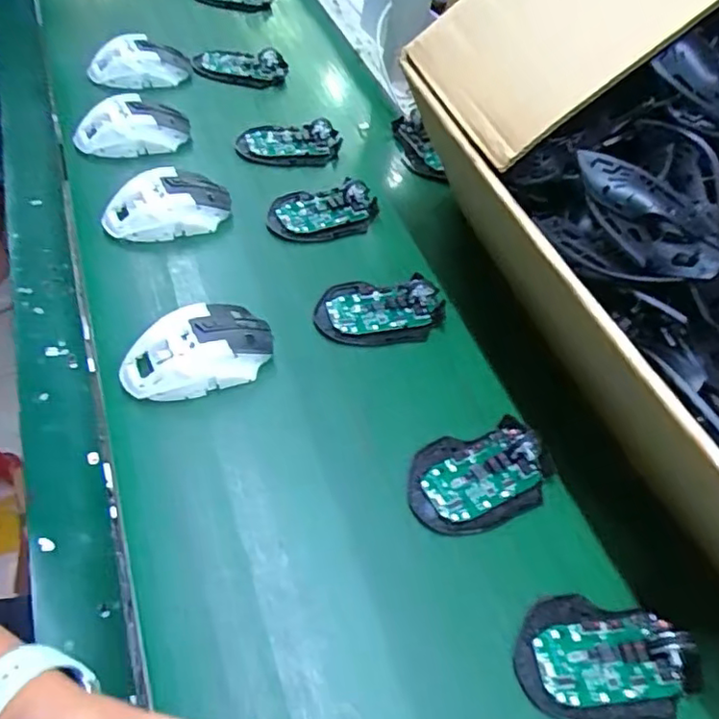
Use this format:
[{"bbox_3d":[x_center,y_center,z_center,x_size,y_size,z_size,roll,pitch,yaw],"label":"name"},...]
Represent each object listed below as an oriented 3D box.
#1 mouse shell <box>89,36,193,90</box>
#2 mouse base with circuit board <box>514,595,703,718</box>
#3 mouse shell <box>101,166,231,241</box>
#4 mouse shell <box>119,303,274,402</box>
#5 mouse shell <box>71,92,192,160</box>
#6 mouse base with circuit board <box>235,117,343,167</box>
[{"bbox_3d":[-0.266,-0.357,0.732,0.116,0.042,0.061,-1,53,-9],"label":"mouse shell"},{"bbox_3d":[0.155,0.184,0.377,0.111,0.016,0.073,-3,54,-4],"label":"mouse base with circuit board"},{"bbox_3d":[-0.182,-0.146,0.577,0.115,0.044,0.072,-4,54,-12],"label":"mouse shell"},{"bbox_3d":[-0.125,-0.004,0.473,0.118,0.044,0.064,-22,59,-23],"label":"mouse shell"},{"bbox_3d":[-0.243,-0.249,0.653,0.119,0.043,0.062,-15,57,-19],"label":"mouse shell"},{"bbox_3d":[-0.079,-0.244,0.685,0.116,0.027,0.050,-3,54,-11],"label":"mouse base with circuit board"}]

